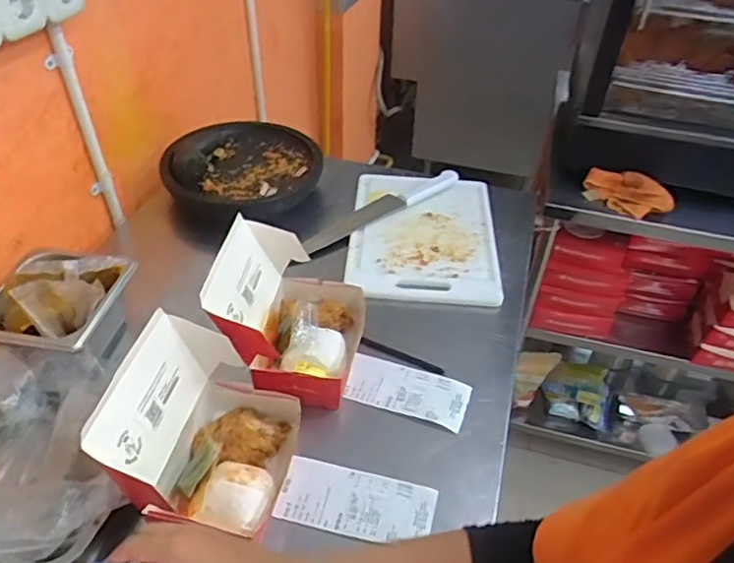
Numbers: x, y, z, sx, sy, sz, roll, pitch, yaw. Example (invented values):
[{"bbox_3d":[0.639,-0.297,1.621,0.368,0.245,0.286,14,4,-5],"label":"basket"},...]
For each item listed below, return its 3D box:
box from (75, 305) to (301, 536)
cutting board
[{"bbox_3d":[-0.171,0.160,0.639,0.156,0.162,0.196,9,41,8],"label":"box"},{"bbox_3d":[0.102,-0.089,1.054,0.247,0.025,0.343,5,44,2],"label":"cutting board"}]

